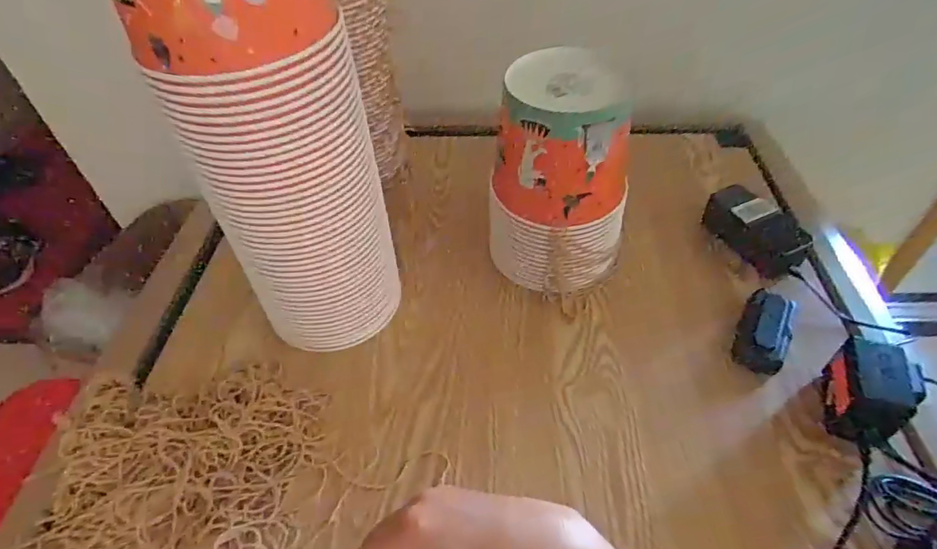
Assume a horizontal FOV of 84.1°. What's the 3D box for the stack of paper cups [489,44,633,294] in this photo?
[{"bbox_3d":[0.101,-0.100,0.598,0.146,0.257,0.116,33,56,28],"label":"stack of paper cups"}]

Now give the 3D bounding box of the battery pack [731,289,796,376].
[{"bbox_3d":[0.338,0.067,0.597,0.053,0.035,0.107,25,53,23],"label":"battery pack"}]

